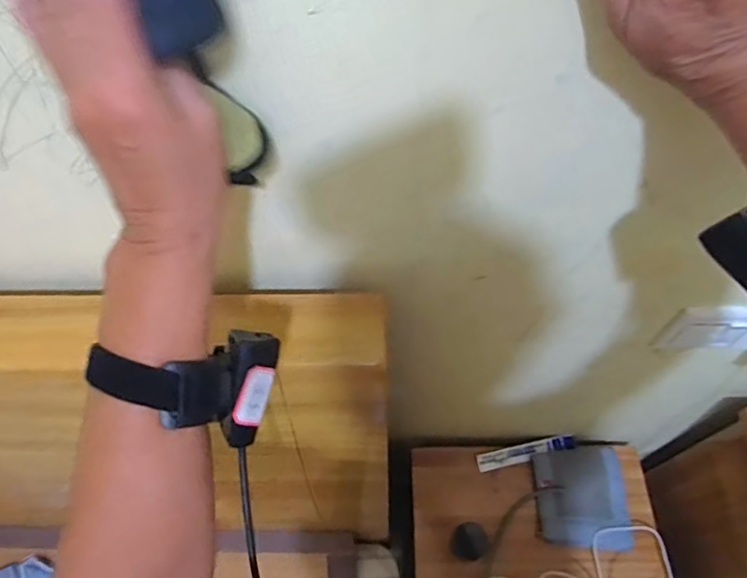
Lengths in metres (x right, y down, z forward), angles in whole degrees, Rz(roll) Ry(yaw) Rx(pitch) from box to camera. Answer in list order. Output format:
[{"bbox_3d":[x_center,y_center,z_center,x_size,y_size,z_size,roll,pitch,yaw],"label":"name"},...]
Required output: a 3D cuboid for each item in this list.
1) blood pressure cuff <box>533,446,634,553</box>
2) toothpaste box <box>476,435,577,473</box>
[{"bbox_3d":[0.352,0.353,0.929,0.142,0.027,0.158,-3,60,0],"label":"blood pressure cuff"},{"bbox_3d":[0.272,0.289,0.976,0.177,0.025,0.031,-13,60,-5],"label":"toothpaste box"}]

